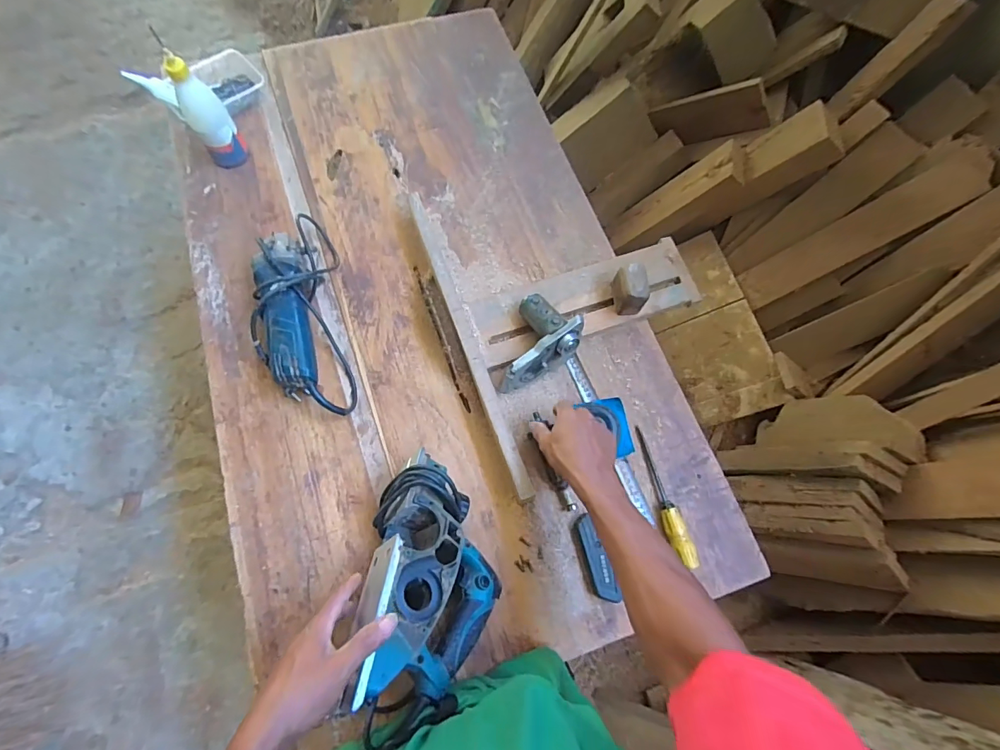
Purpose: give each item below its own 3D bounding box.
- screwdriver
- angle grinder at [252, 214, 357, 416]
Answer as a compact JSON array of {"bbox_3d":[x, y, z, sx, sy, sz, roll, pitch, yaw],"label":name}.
[{"bbox_3d":[0.239,0.171,0.636,0.026,0.034,0.199,-10,71,-6],"label":"screwdriver"},{"bbox_3d":[-0.313,-0.110,0.682,0.118,0.087,0.361,-12,72,-7],"label":"angle grinder"}]

